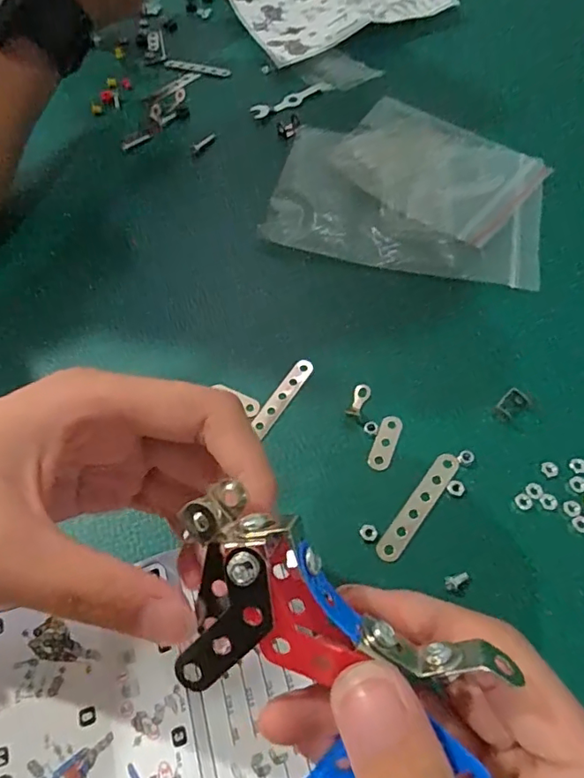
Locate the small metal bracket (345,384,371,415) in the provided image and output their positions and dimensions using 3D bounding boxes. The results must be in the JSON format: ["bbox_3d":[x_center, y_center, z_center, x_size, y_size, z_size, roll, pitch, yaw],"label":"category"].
[{"bbox_3d":[0.034,0.005,0.267,0.008,0.004,0.019,19,63,15],"label":"small metal bracket"}]

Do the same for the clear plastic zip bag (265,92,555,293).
[{"bbox_3d":[0.073,-0.128,0.331,0.161,0.015,0.126,12,62,11],"label":"clear plastic zip bag"}]

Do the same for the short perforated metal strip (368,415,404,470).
[{"bbox_3d":[0.045,0.025,0.254,0.011,0.004,0.029,17,63,14],"label":"short perforated metal strip"}]

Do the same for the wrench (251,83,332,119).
[{"bbox_3d":[0.000,-0.218,0.400,0.067,0.005,0.014,-28,62,-11],"label":"wrench"}]

